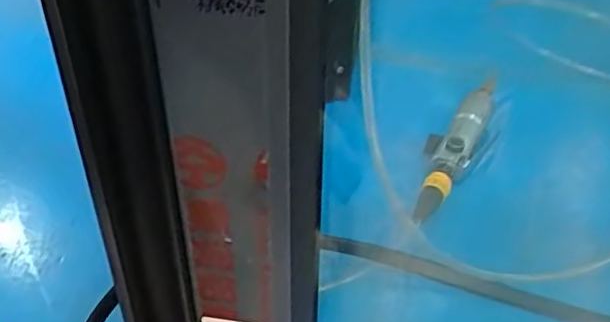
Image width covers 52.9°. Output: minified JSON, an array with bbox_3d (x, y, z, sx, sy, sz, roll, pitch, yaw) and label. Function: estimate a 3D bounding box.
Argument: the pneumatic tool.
[{"bbox_3d":[0.162,-0.024,0.671,0.047,0.028,0.256,15,40,21],"label":"pneumatic tool"}]

